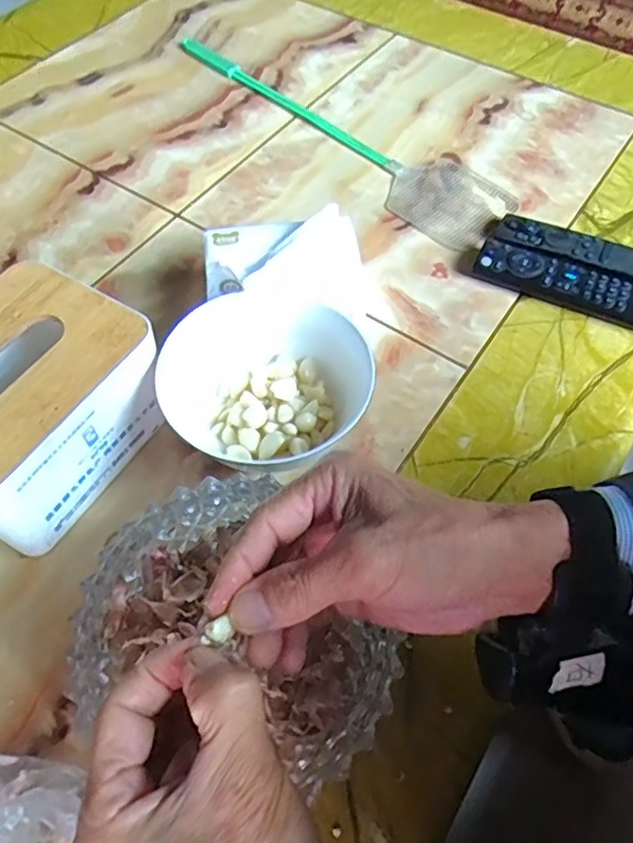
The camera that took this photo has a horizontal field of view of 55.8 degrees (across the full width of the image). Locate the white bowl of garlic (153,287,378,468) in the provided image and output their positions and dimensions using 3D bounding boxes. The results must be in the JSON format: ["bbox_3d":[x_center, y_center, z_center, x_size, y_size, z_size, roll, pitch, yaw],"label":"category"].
[{"bbox_3d":[-0.035,-0.021,0.422,0.141,0.079,0.114,-18,60,-11],"label":"white bowl of garlic"}]

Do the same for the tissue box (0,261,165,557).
[{"bbox_3d":[-0.191,-0.008,0.403,0.118,0.096,0.154,28,62,16],"label":"tissue box"}]

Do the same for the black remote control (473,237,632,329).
[{"bbox_3d":[0.221,-0.121,0.522,0.161,0.020,0.045,21,61,12],"label":"black remote control"}]

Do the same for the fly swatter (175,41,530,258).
[{"bbox_3d":[0.023,-0.327,0.653,0.105,0.013,0.447,-37,65,-20],"label":"fly swatter"}]

